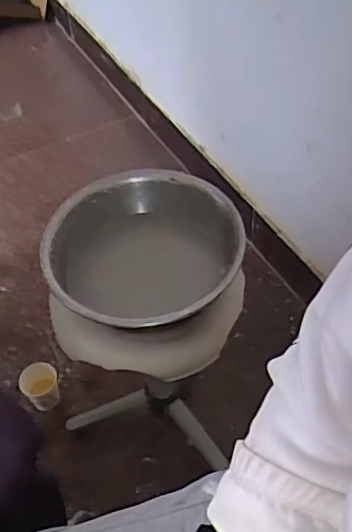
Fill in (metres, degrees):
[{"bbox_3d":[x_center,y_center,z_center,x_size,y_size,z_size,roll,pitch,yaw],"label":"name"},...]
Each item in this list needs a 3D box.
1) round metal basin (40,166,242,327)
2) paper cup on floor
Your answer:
[{"bbox_3d":[-0.043,0.012,0.772,0.229,0.156,0.242,-2,50,2],"label":"round metal basin"},{"bbox_3d":[-0.266,0.242,1.127,0.077,0.097,0.062,-23,52,-16],"label":"paper cup on floor"}]

